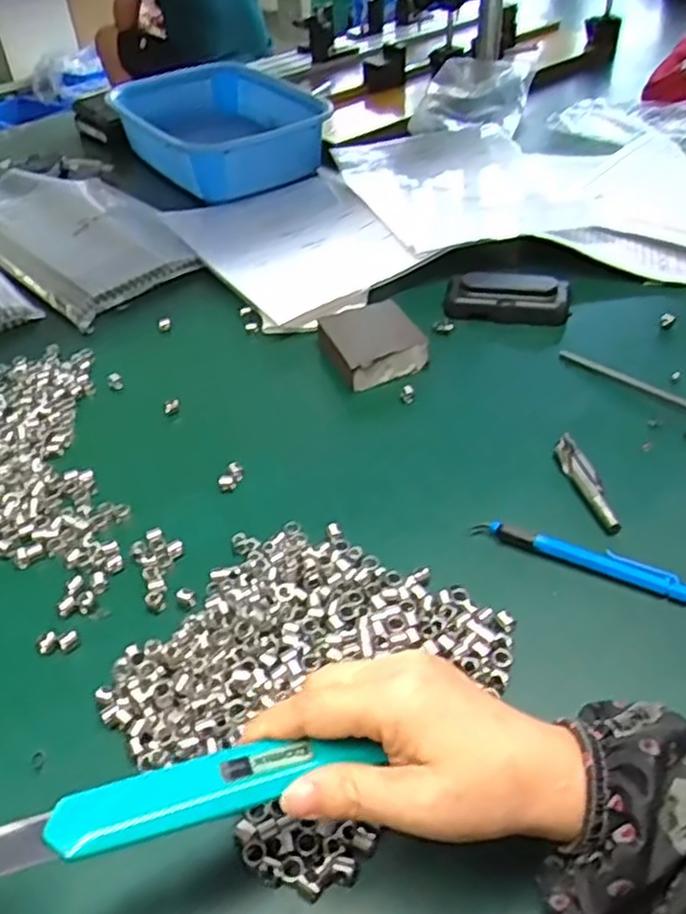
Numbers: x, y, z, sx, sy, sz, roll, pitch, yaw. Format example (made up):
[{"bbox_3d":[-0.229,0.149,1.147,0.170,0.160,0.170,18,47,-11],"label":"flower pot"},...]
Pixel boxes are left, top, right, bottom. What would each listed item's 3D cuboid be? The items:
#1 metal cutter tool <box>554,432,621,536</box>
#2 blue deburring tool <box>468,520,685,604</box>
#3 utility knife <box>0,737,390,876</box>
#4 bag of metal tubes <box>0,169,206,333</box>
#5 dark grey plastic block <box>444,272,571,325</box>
[{"bbox_3d":[0.159,0.015,0.476,0.013,0.013,0.086,-10,43,-5],"label":"metal cutter tool"},{"bbox_3d":[0.138,0.057,0.428,0.126,0.014,0.011,19,48,24],"label":"blue deburring tool"},{"bbox_3d":[-0.060,0.122,0.268,0.137,0.010,0.025,-9,42,-19],"label":"utility knife"},{"bbox_3d":[-0.289,-0.244,0.784,0.172,0.025,0.328,-31,49,-26],"label":"bag of metal tubes"},{"bbox_3d":[0.143,-0.140,0.634,0.105,0.032,0.035,6,44,11],"label":"dark grey plastic block"}]

